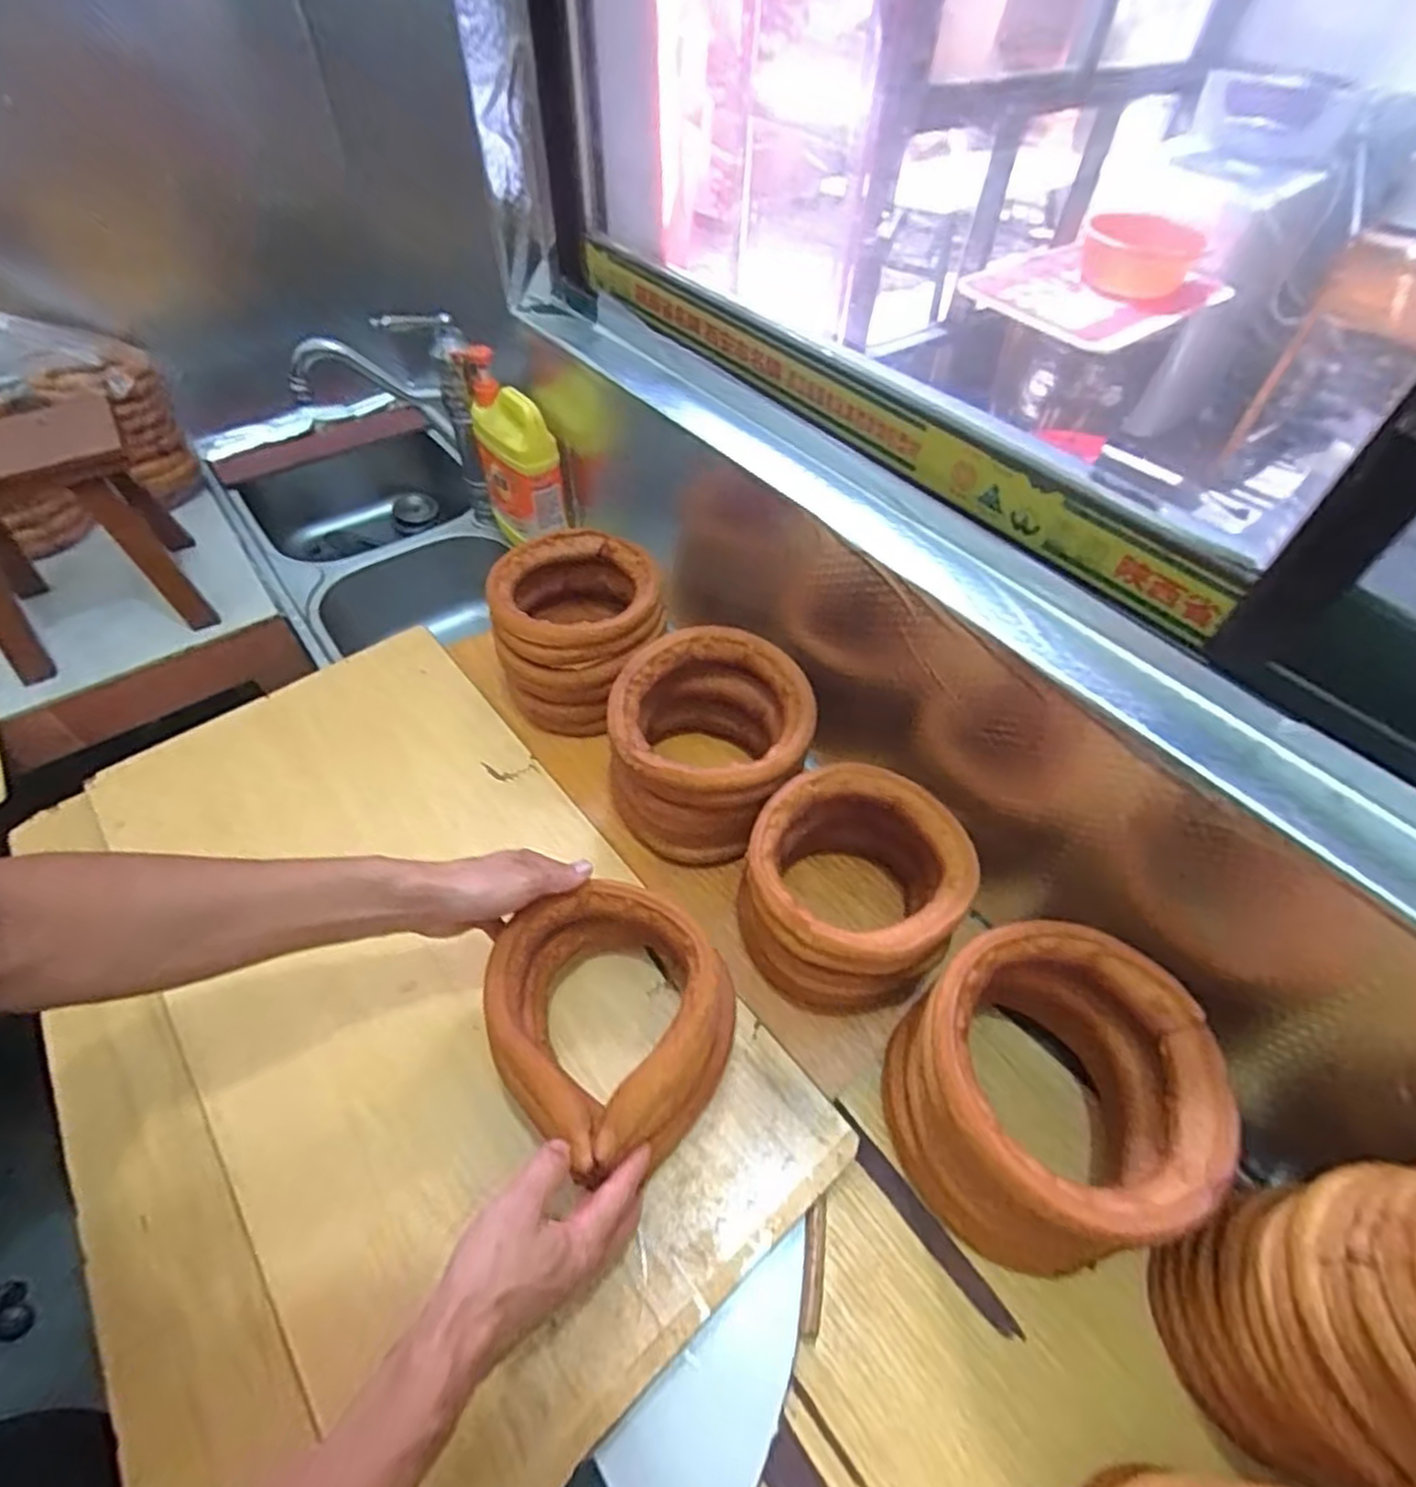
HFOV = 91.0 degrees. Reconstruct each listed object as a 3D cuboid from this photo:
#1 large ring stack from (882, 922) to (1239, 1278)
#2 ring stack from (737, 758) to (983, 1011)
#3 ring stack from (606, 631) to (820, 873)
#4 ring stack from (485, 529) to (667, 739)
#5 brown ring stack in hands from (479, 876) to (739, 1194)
[{"bbox_3d":[0.252,0.264,0.537,0.203,0.158,0.190,-28,58,-21],"label":"large ring stack"},{"bbox_3d":[0.129,0.136,0.642,0.181,0.132,0.188,14,53,9],"label":"ring stack"},{"bbox_3d":[0.003,0.002,0.732,0.193,0.146,0.210,16,53,10],"label":"ring stack"},{"bbox_3d":[-0.150,-0.131,0.833,0.187,0.153,0.192,1,52,-2],"label":"ring stack"},{"bbox_3d":[-0.079,0.227,0.578,0.191,0.111,0.178,39,60,25],"label":"brown ring stack in hands"}]

